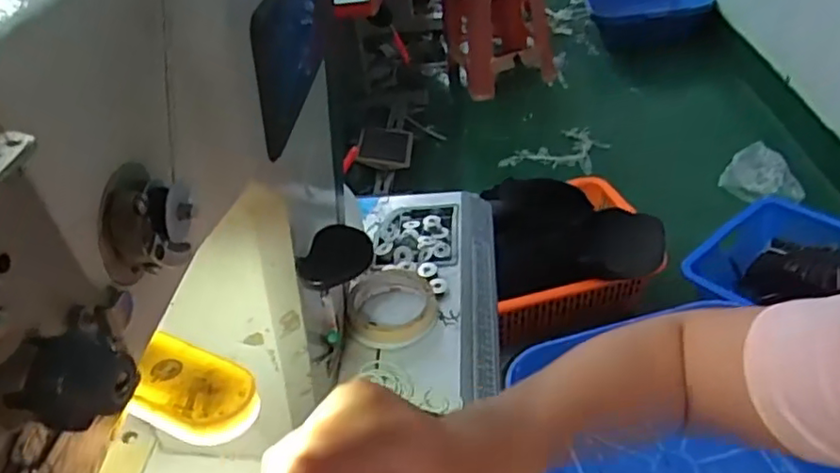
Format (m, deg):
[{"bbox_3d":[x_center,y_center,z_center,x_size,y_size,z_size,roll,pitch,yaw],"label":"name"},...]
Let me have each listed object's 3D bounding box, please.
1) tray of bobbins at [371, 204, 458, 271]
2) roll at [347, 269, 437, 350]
[{"bbox_3d":[-0.005,0.000,0.754,0.099,0.017,0.118,-3,39,6],"label":"tray of bobbins"},{"bbox_3d":[-0.029,0.069,0.651,0.089,0.024,0.101,-3,39,6],"label":"roll"}]

